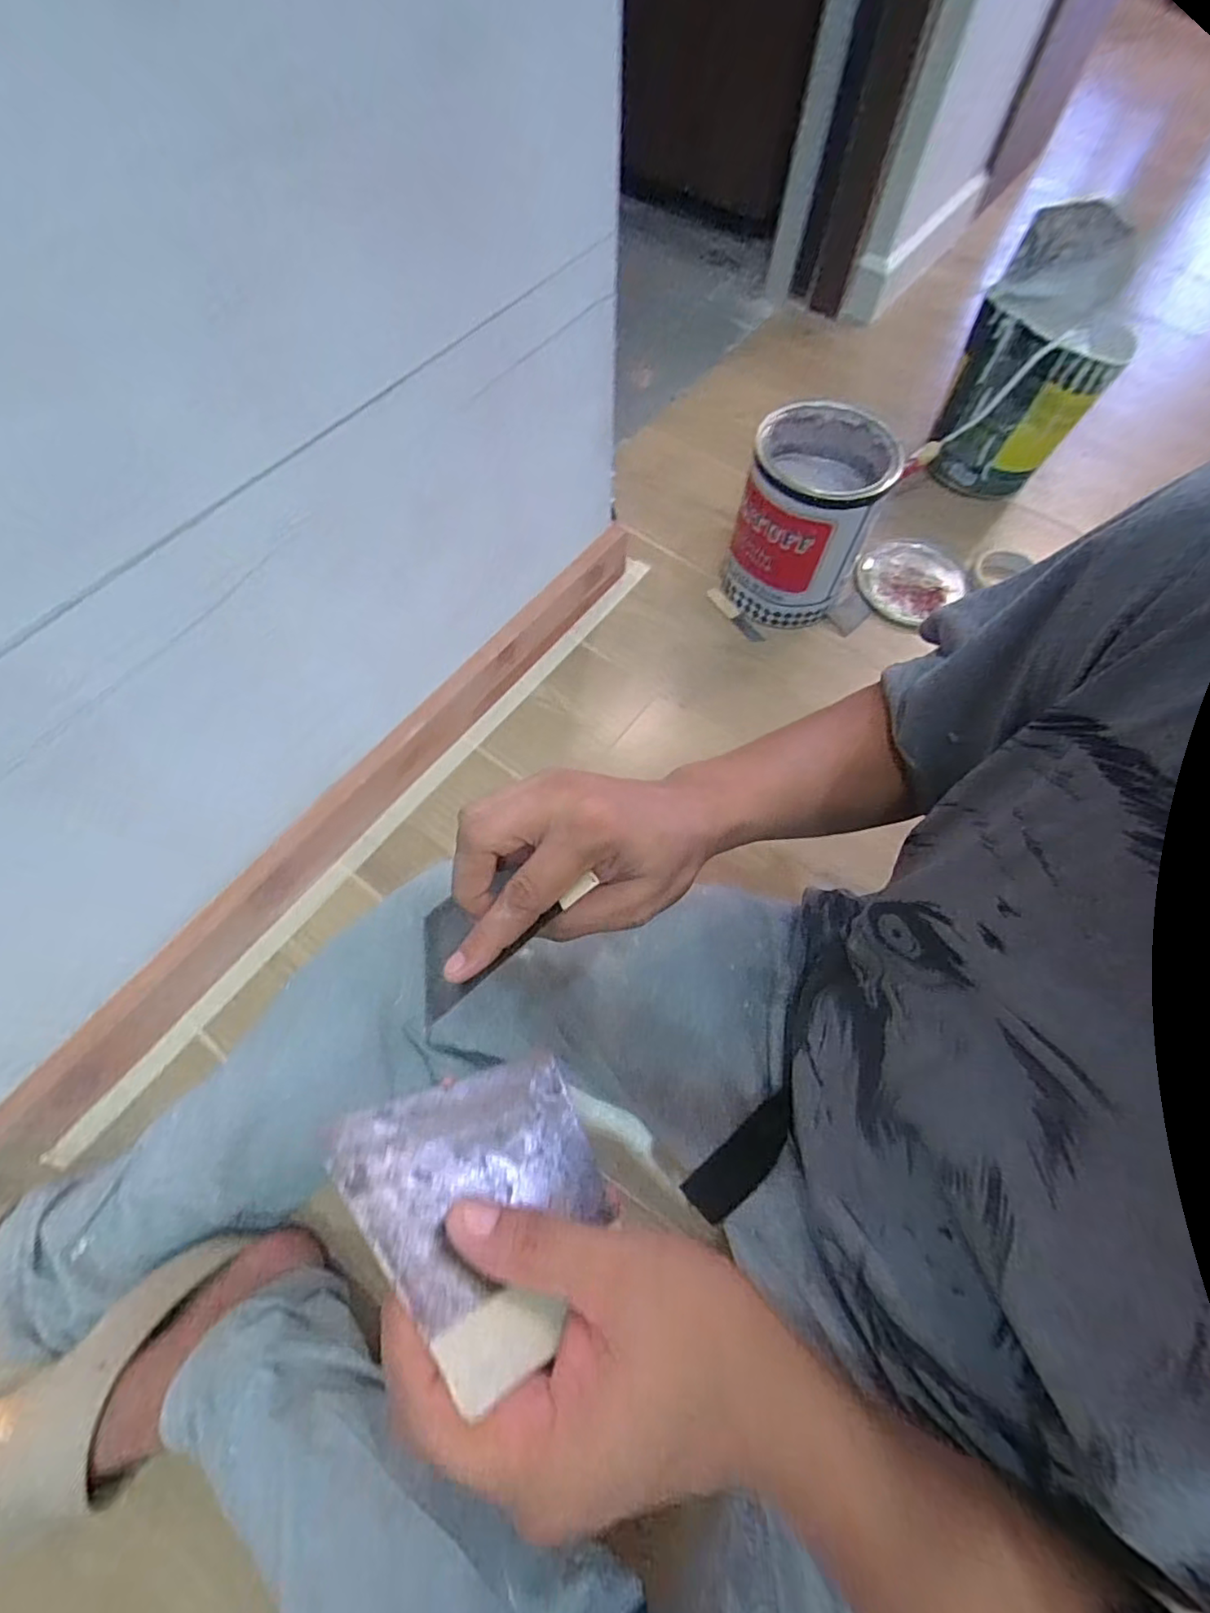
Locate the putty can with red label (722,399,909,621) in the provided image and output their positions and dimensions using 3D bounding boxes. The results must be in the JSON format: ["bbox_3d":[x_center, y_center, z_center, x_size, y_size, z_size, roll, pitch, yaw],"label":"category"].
[{"bbox_3d":[0.243,-0.352,0.779,0.152,0.197,0.155,1,66,-2],"label":"putty can with red label"}]

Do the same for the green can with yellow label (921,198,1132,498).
[{"bbox_3d":[0.566,-0.581,0.840,0.172,0.279,0.152,12,66,3],"label":"green can with yellow label"}]

